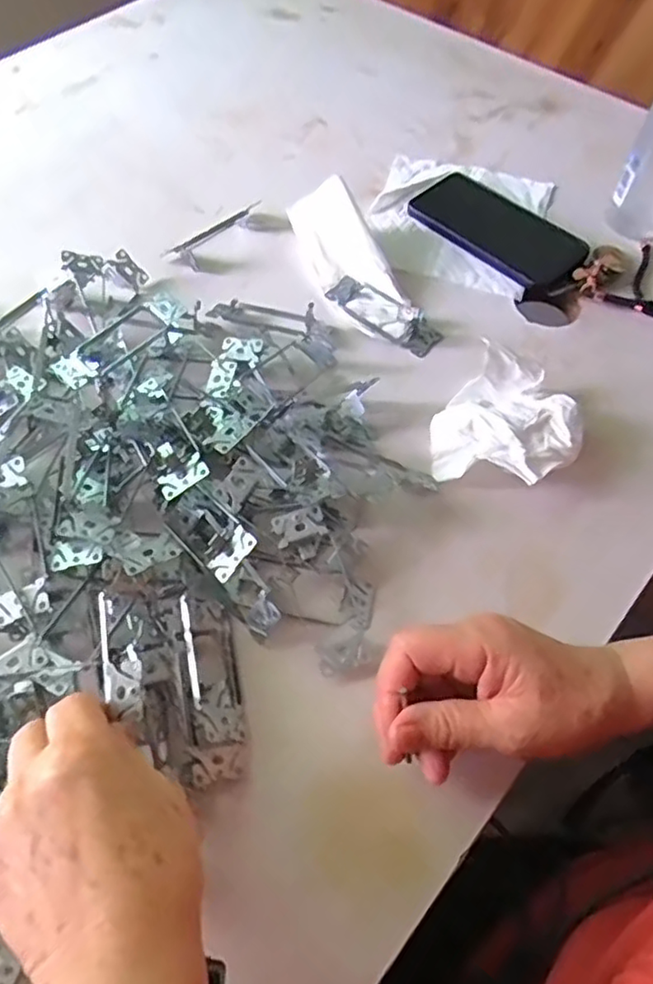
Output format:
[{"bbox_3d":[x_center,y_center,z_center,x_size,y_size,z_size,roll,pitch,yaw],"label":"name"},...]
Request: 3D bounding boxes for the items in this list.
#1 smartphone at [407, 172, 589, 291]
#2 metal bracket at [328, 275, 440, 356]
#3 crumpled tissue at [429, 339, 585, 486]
[{"bbox_3d":[0.155,-0.261,0.611,0.079,0.017,0.177,-34,66,-19],"label":"smartphone"},{"bbox_3d":[0.050,-0.158,0.550,0.109,0.015,0.039,40,66,20],"label":"metal bracket"},{"bbox_3d":[0.134,-0.054,0.474,0.101,0.037,0.103,10,60,5],"label":"crumpled tissue"}]

